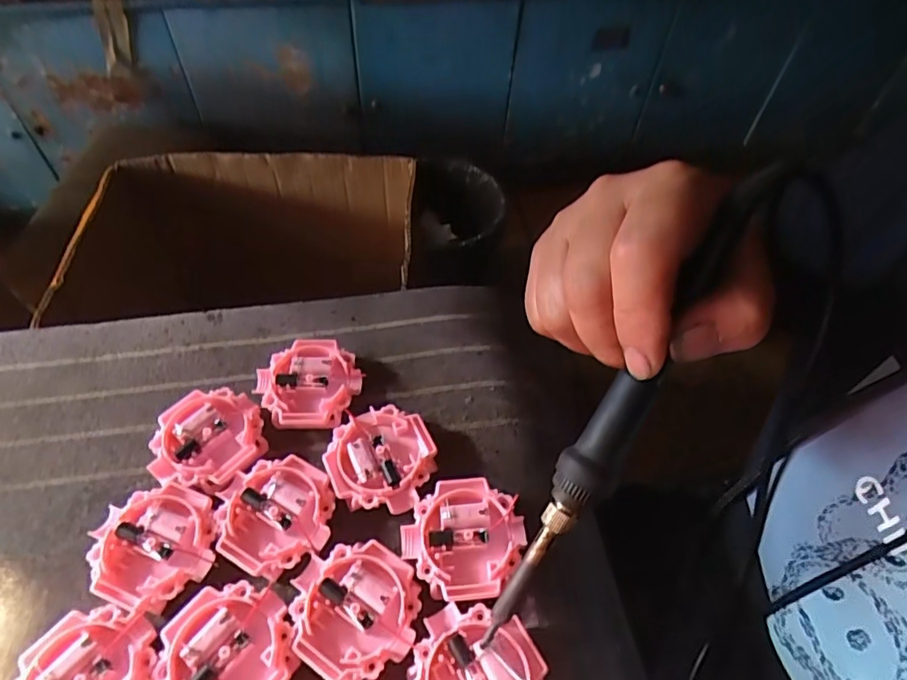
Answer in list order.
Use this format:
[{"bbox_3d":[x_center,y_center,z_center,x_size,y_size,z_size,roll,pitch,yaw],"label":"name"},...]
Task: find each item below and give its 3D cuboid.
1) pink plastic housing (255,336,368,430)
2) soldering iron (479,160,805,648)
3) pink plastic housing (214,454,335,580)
[{"bbox_3d":[-0.078,0.024,0.302,0.053,0.015,0.051,0,54,-1],"label":"pink plastic housing"},{"bbox_3d":[0.064,0.025,0.204,0.018,0.018,0.208,32,95,20],"label":"soldering iron"},{"bbox_3d":[-0.083,0.081,0.257,0.049,0.010,0.051,1,54,-1],"label":"pink plastic housing"}]

